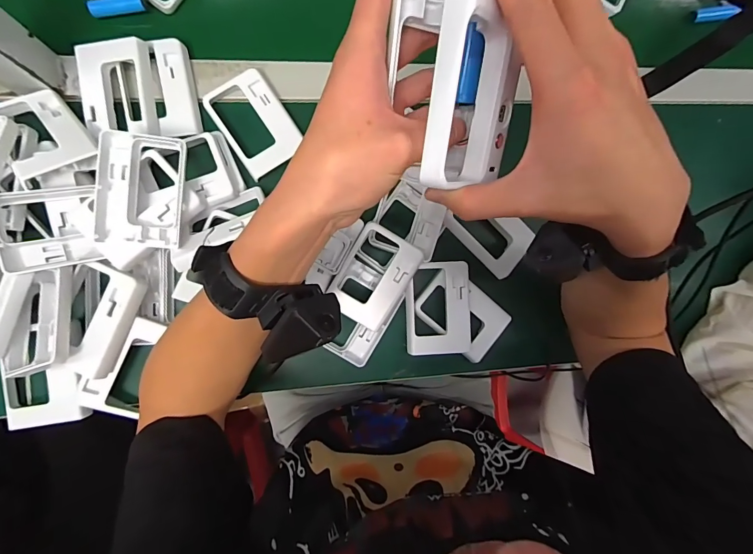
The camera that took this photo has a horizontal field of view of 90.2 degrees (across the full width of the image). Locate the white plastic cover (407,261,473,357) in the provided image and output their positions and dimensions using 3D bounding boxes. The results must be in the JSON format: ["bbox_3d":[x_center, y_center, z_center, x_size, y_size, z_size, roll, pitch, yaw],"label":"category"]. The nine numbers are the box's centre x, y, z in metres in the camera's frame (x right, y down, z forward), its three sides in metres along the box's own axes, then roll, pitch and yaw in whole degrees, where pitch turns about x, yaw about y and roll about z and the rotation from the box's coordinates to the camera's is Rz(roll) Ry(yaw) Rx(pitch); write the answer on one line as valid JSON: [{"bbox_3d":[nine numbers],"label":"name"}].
[{"bbox_3d":[0.064,0.032,0.385,0.065,0.014,0.093,-1,91,-8],"label":"white plastic cover"}]

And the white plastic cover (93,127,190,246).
[{"bbox_3d":[-0.200,-0.074,0.326,0.065,0.031,0.093,4,90,-8],"label":"white plastic cover"}]

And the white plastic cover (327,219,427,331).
[{"bbox_3d":[-0.002,0.001,0.369,0.066,0.009,0.093,31,97,0],"label":"white plastic cover"}]

